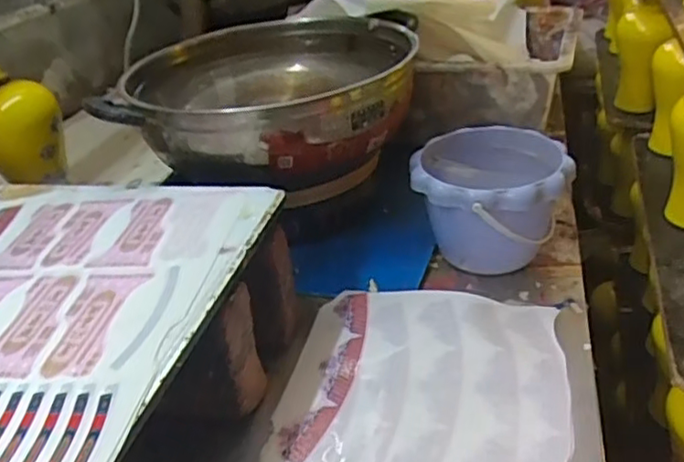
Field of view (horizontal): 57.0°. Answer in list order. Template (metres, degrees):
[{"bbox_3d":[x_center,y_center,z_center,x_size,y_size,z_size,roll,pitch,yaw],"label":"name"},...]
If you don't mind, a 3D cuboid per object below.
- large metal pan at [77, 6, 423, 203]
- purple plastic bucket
[{"bbox_3d":[-0.089,-0.149,0.736,0.342,0.124,0.339,0,32,7],"label":"large metal pan"},{"bbox_3d":[0.152,-0.027,0.661,0.147,0.114,0.158,-3,32,6],"label":"purple plastic bucket"}]

